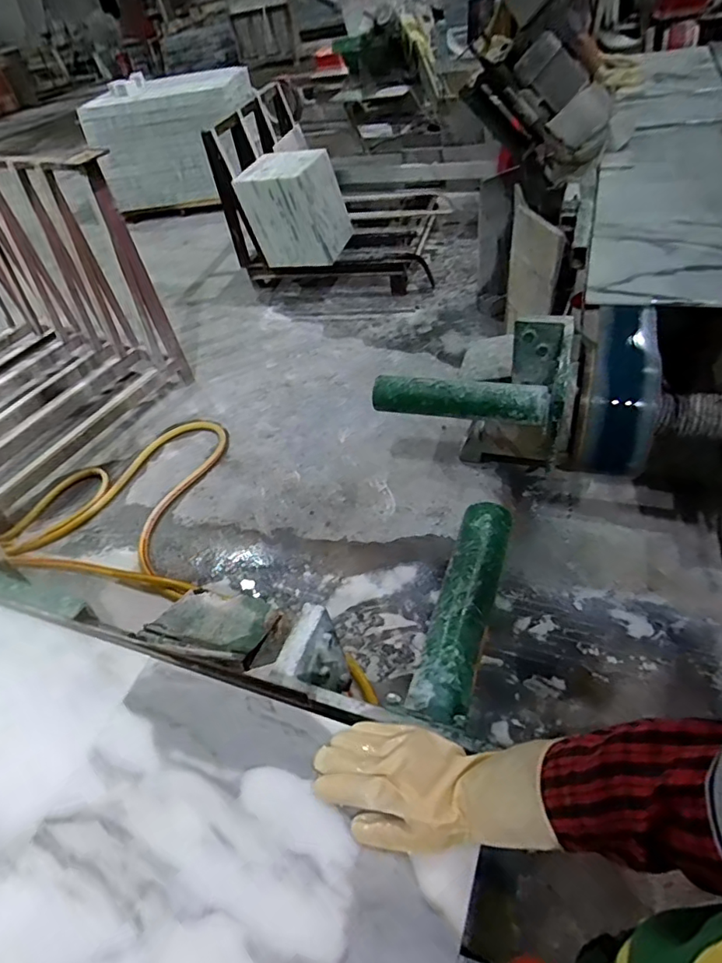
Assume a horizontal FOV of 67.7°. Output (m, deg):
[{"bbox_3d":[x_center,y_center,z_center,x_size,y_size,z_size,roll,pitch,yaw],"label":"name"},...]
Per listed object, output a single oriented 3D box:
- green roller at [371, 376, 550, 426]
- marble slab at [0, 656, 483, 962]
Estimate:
[{"bbox_3d":[0.220,-0.183,1.250,0.408,0.087,0.094,5,47,17],"label":"green roller"},{"bbox_3d":[-0.158,0.427,0.506,0.467,0.026,0.448,13,50,18],"label":"marble slab"}]

